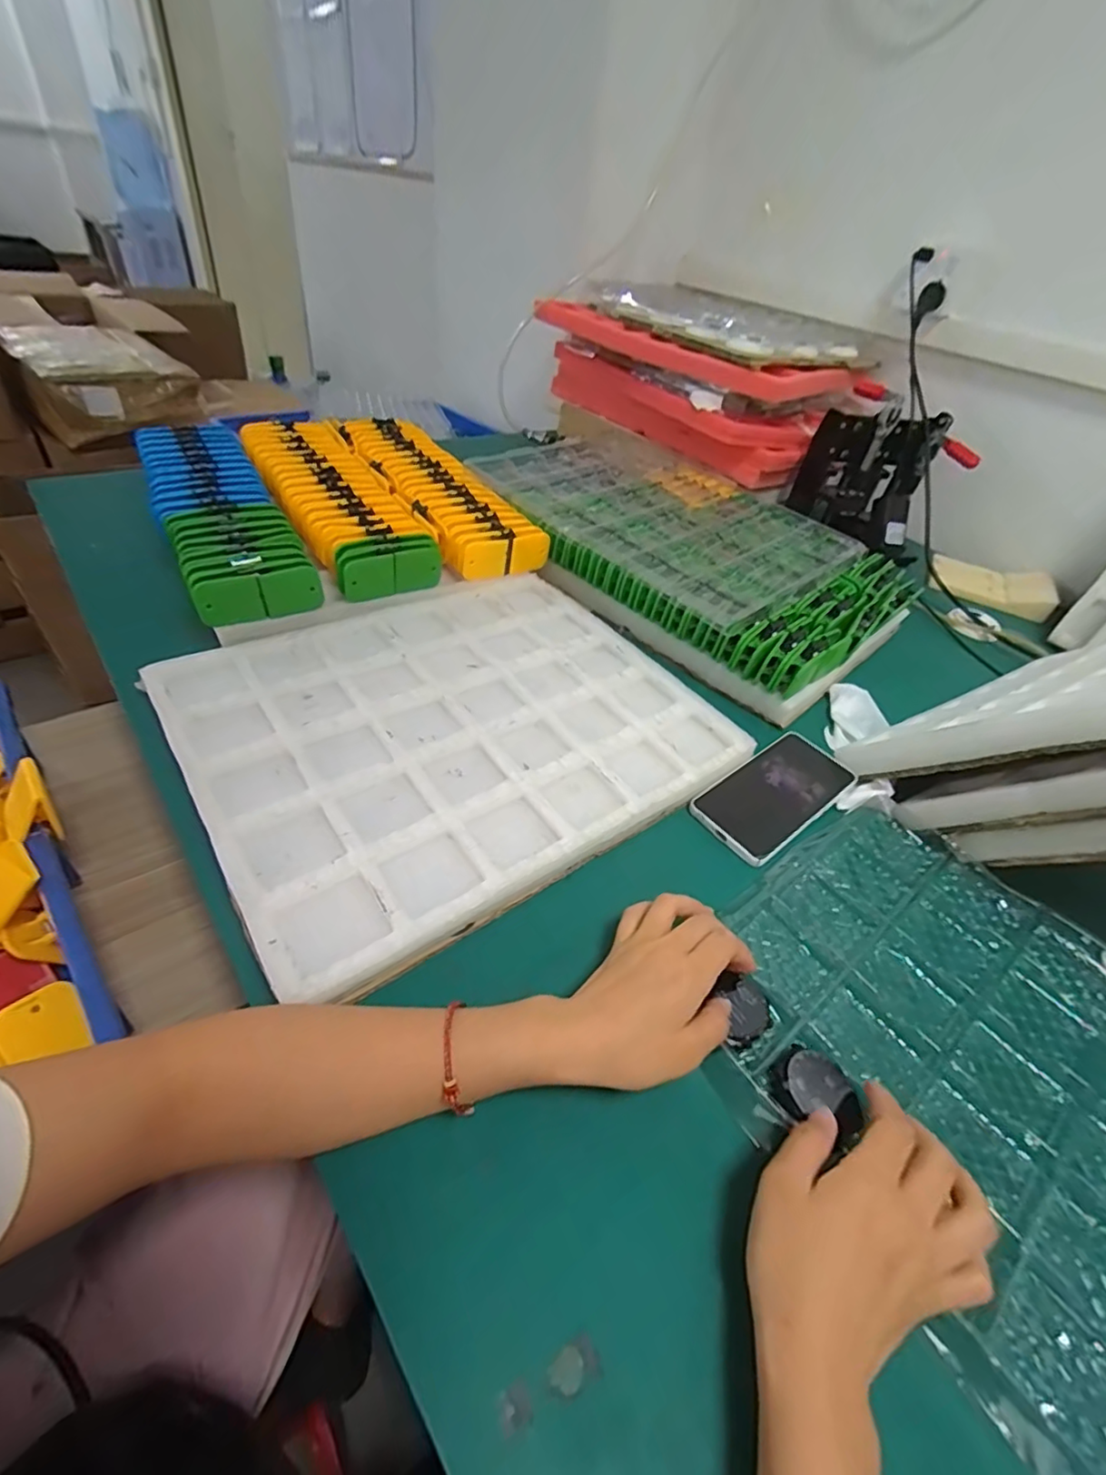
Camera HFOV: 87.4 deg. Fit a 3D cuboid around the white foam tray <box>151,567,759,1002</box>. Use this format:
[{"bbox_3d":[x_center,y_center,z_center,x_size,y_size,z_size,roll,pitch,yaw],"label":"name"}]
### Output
[{"bbox_3d":[-0.087,-0.018,0.528,0.423,0.032,0.355,-23,50,-30],"label":"white foam tray"}]

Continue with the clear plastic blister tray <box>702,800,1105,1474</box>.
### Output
[{"bbox_3d":[0.313,0.236,0.349,0.307,0.027,0.425,-26,52,-32],"label":"clear plastic blister tray"}]

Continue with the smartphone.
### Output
[{"bbox_3d":[0.205,0.049,0.530,0.170,0.011,0.078,-27,52,-33],"label":"smartphone"}]

